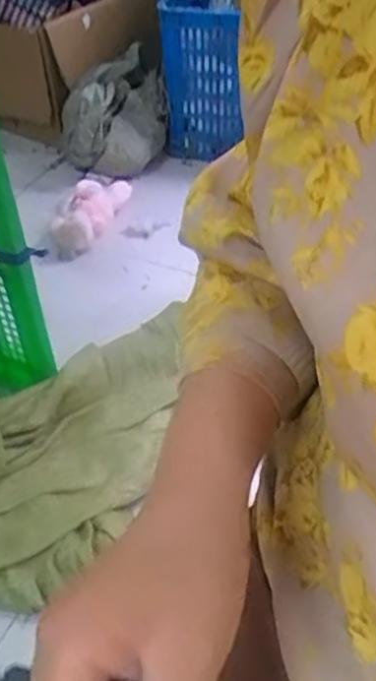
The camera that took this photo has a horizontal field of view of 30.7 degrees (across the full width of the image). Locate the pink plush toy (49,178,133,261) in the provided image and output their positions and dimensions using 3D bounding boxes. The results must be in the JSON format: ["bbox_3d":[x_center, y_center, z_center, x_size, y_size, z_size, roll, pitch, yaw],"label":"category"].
[{"bbox_3d":[-0.201,-0.258,1.434,0.110,0.076,0.262,7,44,11],"label":"pink plush toy"}]

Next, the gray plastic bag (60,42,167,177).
[{"bbox_3d":[-0.152,-0.513,1.548,0.188,0.186,0.237,20,48,23],"label":"gray plastic bag"}]

